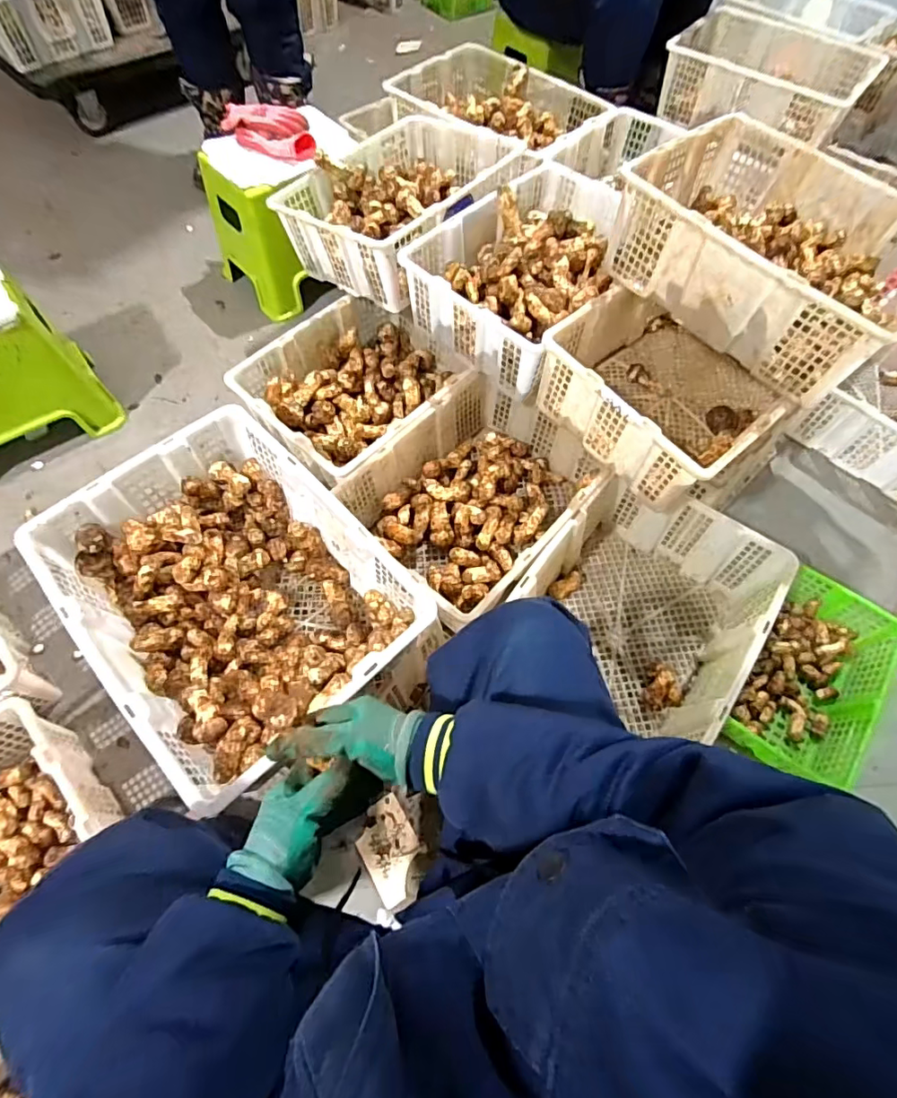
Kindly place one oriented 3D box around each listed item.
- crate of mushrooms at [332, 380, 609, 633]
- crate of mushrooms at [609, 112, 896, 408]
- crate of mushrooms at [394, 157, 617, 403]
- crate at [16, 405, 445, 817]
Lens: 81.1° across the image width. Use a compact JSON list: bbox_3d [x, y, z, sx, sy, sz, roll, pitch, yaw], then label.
[{"bbox_3d":[0.067,-0.107,1.006,0.351,0.182,0.444,42,68,18],"label":"crate of mushrooms"},{"bbox_3d":[0.539,-0.491,0.863,0.356,0.155,0.454,-41,71,-21],"label":"crate of mushrooms"},{"bbox_3d":[0.156,-0.564,1.060,0.332,0.145,0.484,31,65,13],"label":"crate of mushrooms"},{"bbox_3d":[-0.297,0.067,0.747,0.468,0.164,0.350,42,68,18],"label":"crate"}]

